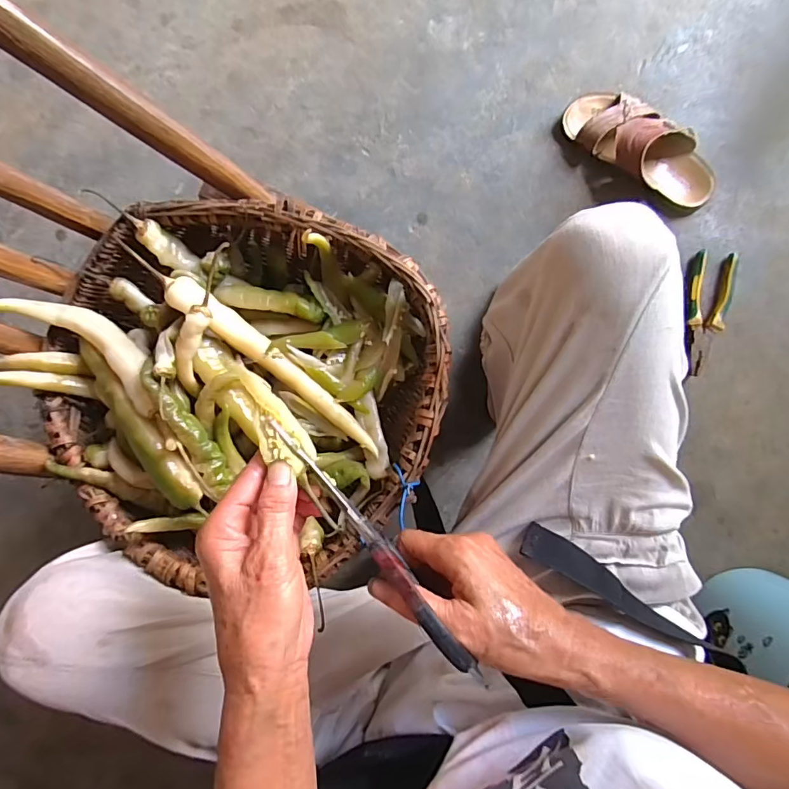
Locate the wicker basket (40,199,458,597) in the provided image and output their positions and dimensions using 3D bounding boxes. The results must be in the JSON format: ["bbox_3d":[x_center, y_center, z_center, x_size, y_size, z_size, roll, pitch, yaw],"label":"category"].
[{"bbox_3d":[-0.139,-0.009,0.448,0.364,0.099,0.312,2,91,5],"label":"wicker basket"}]

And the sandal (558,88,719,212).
[{"bbox_3d":[0.383,-0.380,0.731,0.251,0.077,0.099,42,96,3],"label":"sandal"}]

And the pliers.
[{"bbox_3d":[0.504,-0.130,0.770,0.069,0.022,0.190,6,91,5],"label":"pliers"}]

